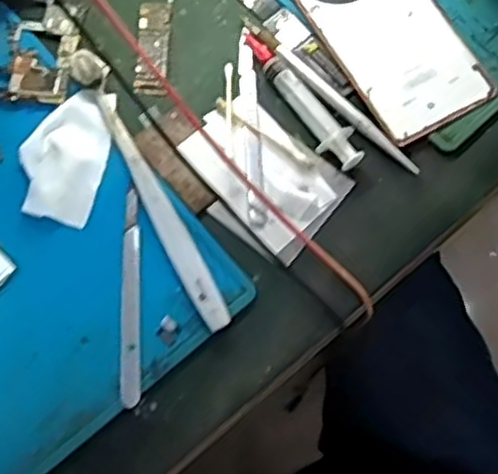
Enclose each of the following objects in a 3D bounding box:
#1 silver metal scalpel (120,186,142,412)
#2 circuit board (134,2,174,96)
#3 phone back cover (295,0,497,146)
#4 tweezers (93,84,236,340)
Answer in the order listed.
[{"bbox_3d":[-0.065,0.029,0.384,0.011,0.004,0.121,-3,73,-2],"label":"silver metal scalpel"},{"bbox_3d":[-0.059,-0.117,0.435,0.020,0.006,0.066,2,73,0],"label":"circuit board"},{"bbox_3d":[0.080,-0.136,0.439,0.074,0.005,0.157,-29,76,-9],"label":"phone back cover"},{"bbox_3d":[-0.051,-0.018,0.397,0.016,0.007,0.155,-27,76,-9],"label":"tweezers"}]

